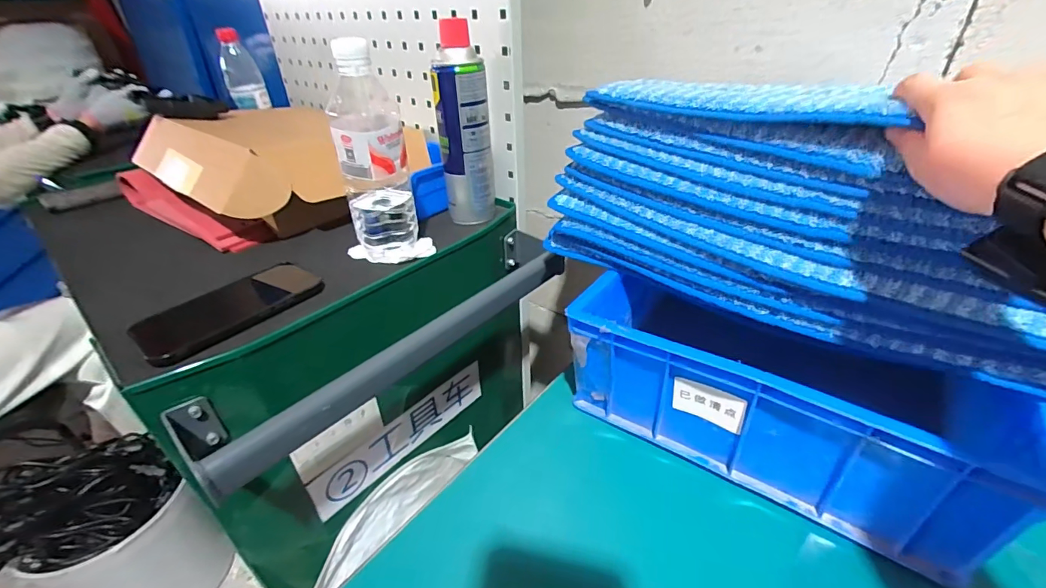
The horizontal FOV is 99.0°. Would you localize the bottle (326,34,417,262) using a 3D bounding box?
[{"bbox_3d":[-0.160,-0.138,0.480,0.070,0.221,0.074,-14,34,-16],"label":"bottle"}]

